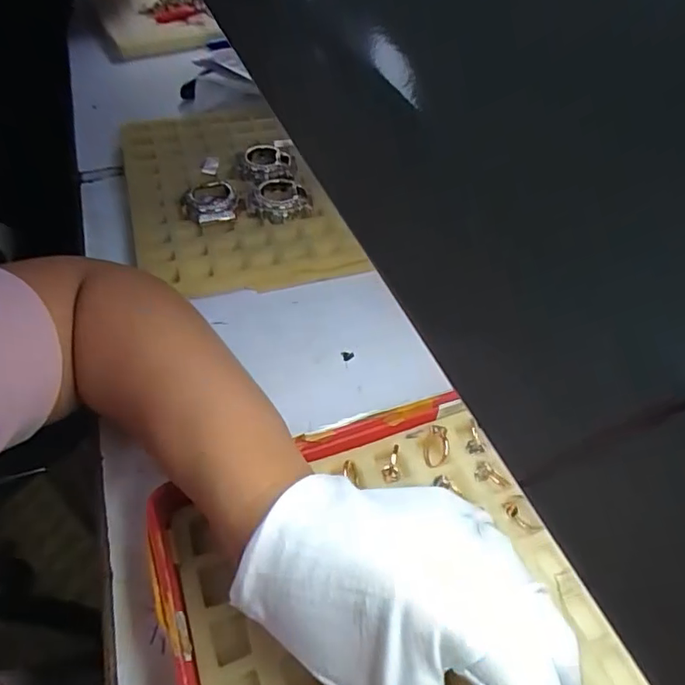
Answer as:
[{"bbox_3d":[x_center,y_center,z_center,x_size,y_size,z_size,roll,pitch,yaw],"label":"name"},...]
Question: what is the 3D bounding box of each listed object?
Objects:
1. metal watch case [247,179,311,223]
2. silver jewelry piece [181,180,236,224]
[{"bbox_3d":[-0.054,-0.122,0.449,0.049,0.014,0.049,-11,49,-7],"label":"metal watch case"},{"bbox_3d":[-0.110,-0.118,0.441,0.044,0.013,0.047,-6,48,-7],"label":"silver jewelry piece"}]

